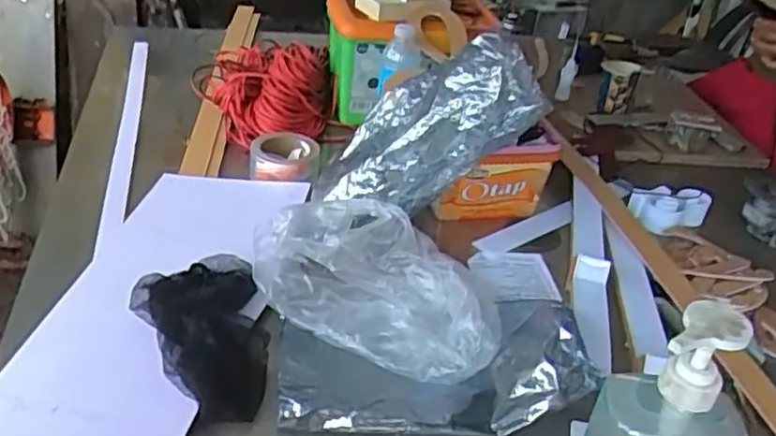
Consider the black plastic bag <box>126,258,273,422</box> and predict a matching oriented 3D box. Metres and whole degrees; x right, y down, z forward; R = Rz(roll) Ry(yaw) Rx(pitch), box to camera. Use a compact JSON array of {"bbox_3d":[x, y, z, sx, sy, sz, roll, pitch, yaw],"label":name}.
[{"bbox_3d":[-0.197,0.117,0.735,0.131,0.051,0.213,-6,35,-20],"label":"black plastic bag"}]

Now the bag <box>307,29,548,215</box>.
[{"bbox_3d":[0.047,-0.107,0.912,0.107,0.325,0.158,34,28,-28],"label":"bag"}]

